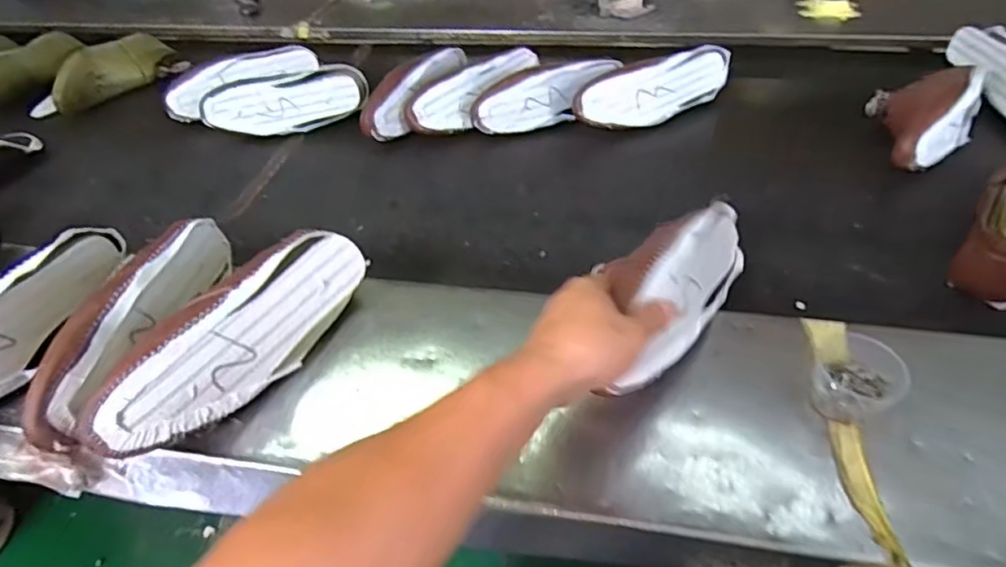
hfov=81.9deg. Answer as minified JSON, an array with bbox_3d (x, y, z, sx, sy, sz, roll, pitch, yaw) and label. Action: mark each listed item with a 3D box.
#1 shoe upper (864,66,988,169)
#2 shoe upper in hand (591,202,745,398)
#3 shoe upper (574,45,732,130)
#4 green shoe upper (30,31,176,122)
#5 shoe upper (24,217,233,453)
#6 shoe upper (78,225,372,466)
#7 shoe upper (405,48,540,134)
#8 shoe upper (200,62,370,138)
[{"bbox_3d":[0.569,-0.227,0.788,0.141,0.087,0.228,26,52,28],"label":"shoe upper"},{"bbox_3d":[0.150,-0.009,0.494,0.068,0.084,0.236,28,43,29],"label":"shoe upper in hand"},{"bbox_3d":[0.229,-0.296,0.881,0.257,0.070,0.074,-27,49,-21],"label":"shoe upper"},{"bbox_3d":[-0.744,-0.395,1.060,0.098,0.074,0.241,26,52,27],"label":"green shoe upper"},{"bbox_3d":[-0.327,0.027,0.524,0.043,0.078,0.258,4,45,9],"label":"shoe upper"},{"bbox_3d":[-0.234,0.045,0.501,0.074,0.074,0.243,26,52,28],"label":"shoe upper"},{"bbox_3d":[-0.033,-0.295,0.914,0.254,0.075,0.068,-30,50,-24],"label":"shoe upper"},{"bbox_3d":[-0.344,-0.301,0.940,0.258,0.073,0.121,-2,45,3],"label":"shoe upper"}]

